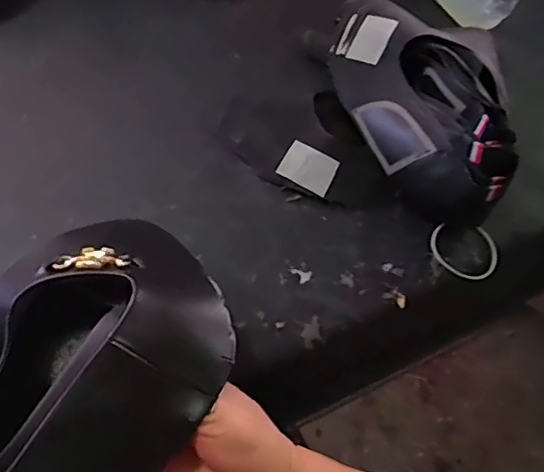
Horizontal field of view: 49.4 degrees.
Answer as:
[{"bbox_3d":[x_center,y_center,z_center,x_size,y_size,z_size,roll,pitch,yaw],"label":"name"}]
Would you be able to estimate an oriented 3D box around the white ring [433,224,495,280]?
[{"bbox_3d":[0.152,0.012,0.465,0.053,0.010,0.047,-4,62,-6],"label":"white ring"}]

